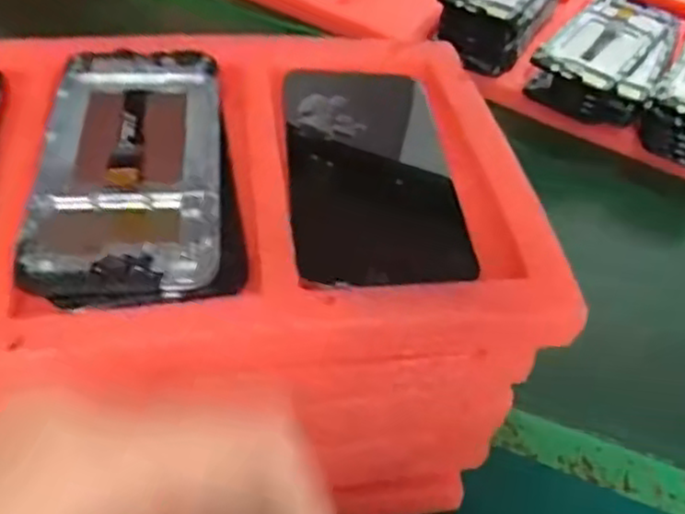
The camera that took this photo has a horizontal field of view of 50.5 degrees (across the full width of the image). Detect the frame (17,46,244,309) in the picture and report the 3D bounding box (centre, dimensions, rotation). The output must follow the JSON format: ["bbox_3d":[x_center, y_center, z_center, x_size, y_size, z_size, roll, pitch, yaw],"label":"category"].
[{"bbox_3d":[-0.091,-0.044,0.317,0.080,0.007,0.159,-6,47,-11],"label":"frame"}]

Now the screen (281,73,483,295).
[{"bbox_3d":[0.013,-0.045,0.336,0.074,0.006,0.160,0,46,-6],"label":"screen"}]

